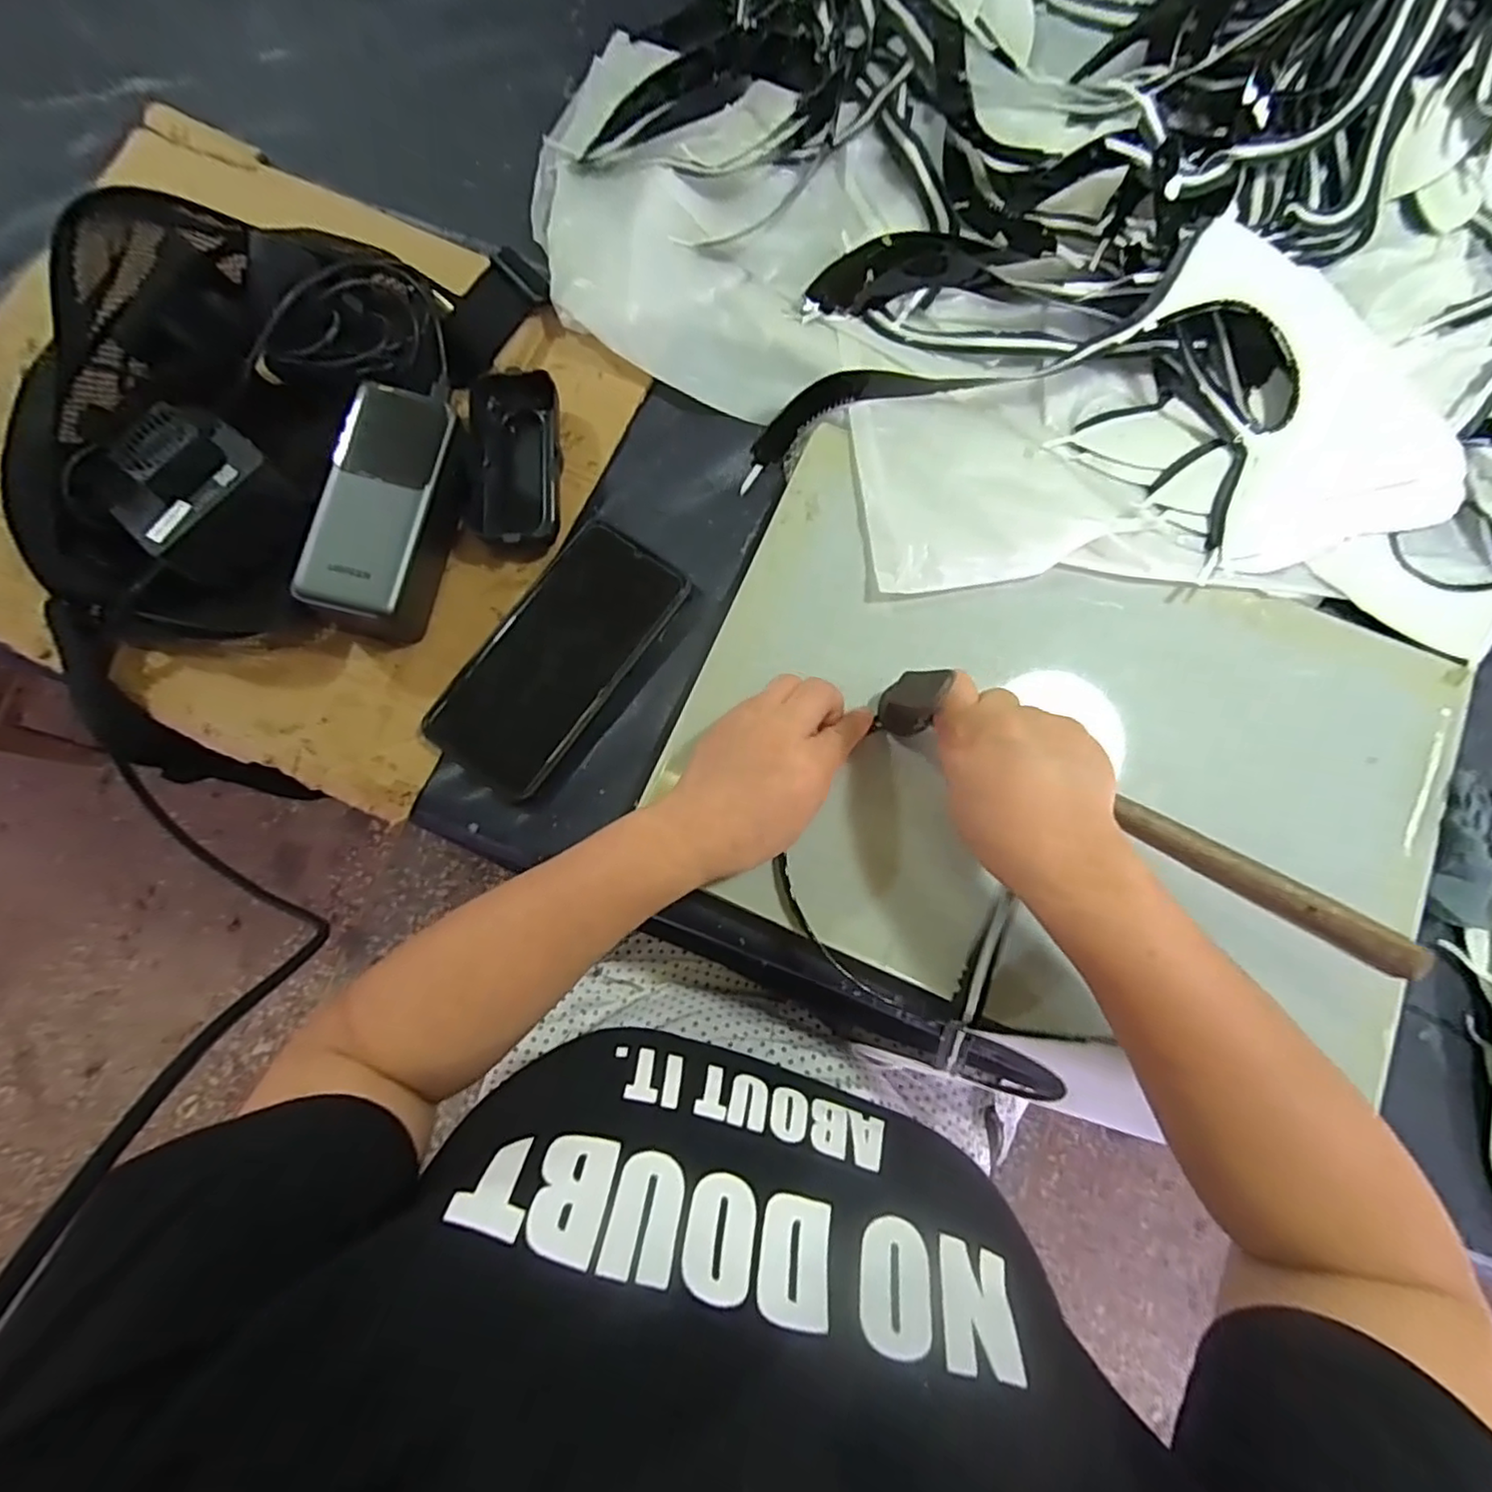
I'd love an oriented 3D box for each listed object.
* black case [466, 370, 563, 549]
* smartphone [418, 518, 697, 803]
[{"bbox_3d":[-0.139,-0.170,0.388,0.051,0.024,0.111,-1,80,0],"label":"black case"},{"bbox_3d":[-0.110,-0.052,0.376,0.077,0.012,0.160,35,82,6],"label":"smartphone"}]

